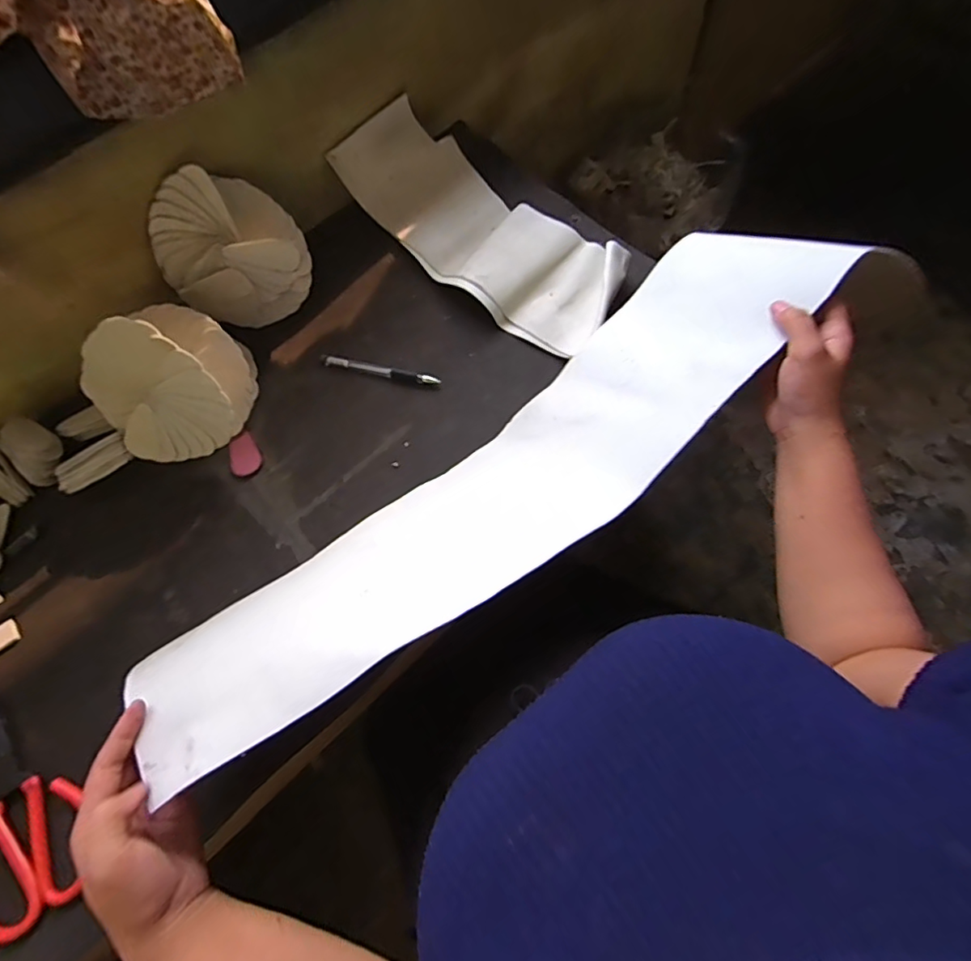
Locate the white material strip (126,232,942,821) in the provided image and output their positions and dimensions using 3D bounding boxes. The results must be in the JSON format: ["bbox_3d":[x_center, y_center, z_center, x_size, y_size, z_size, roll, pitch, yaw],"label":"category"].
[{"bbox_3d":[0.019,-0.005,0.429,0.633,0.105,0.144,-37,71,-9],"label":"white material strip"}]

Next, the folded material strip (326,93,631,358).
[{"bbox_3d":[-0.003,-0.279,0.578,0.137,0.065,0.350,-43,73,-13],"label":"folded material strip"}]

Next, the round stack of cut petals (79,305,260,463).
[{"bbox_3d":[-0.292,-0.093,0.491,0.119,0.112,0.142,41,75,16],"label":"round stack of cut petals"}]

